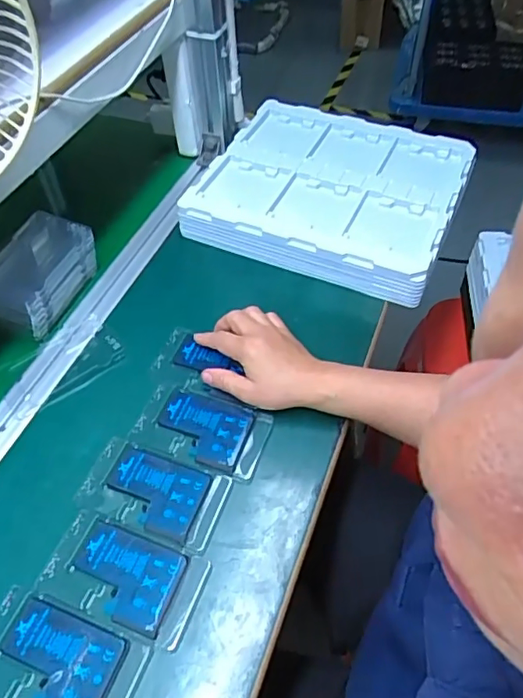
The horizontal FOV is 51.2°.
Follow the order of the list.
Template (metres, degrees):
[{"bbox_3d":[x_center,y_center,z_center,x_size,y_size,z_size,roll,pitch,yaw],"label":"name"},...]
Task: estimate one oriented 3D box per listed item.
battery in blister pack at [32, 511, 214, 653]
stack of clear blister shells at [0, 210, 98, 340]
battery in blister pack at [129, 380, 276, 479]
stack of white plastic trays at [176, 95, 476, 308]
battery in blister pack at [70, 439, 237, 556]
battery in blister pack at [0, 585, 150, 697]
[{"bbox_3d":[-0.115,0.188,0.456,0.126,0.015,0.072,16,54,15],"label":"battery in blister pack"},{"bbox_3d":[-0.254,-0.083,0.625,0.074,0.077,0.129,16,54,15],"label":"stack of clear blister shells"},{"bbox_3d":[-0.059,0.077,0.537,0.126,0.007,0.072,15,54,14],"label":"battery in blister pack"},{"bbox_3d":[0.091,-0.215,0.726,0.322,0.059,0.277,18,55,17],"label":"stack of white plastic trays"},{"bbox_3d":[-0.099,0.131,0.500,0.128,0.012,0.073,14,54,14],"label":"battery in blister pack"},{"bbox_3d":[-0.157,0.238,0.416,0.126,0.015,0.072,16,54,15],"label":"battery in blister pack"}]

